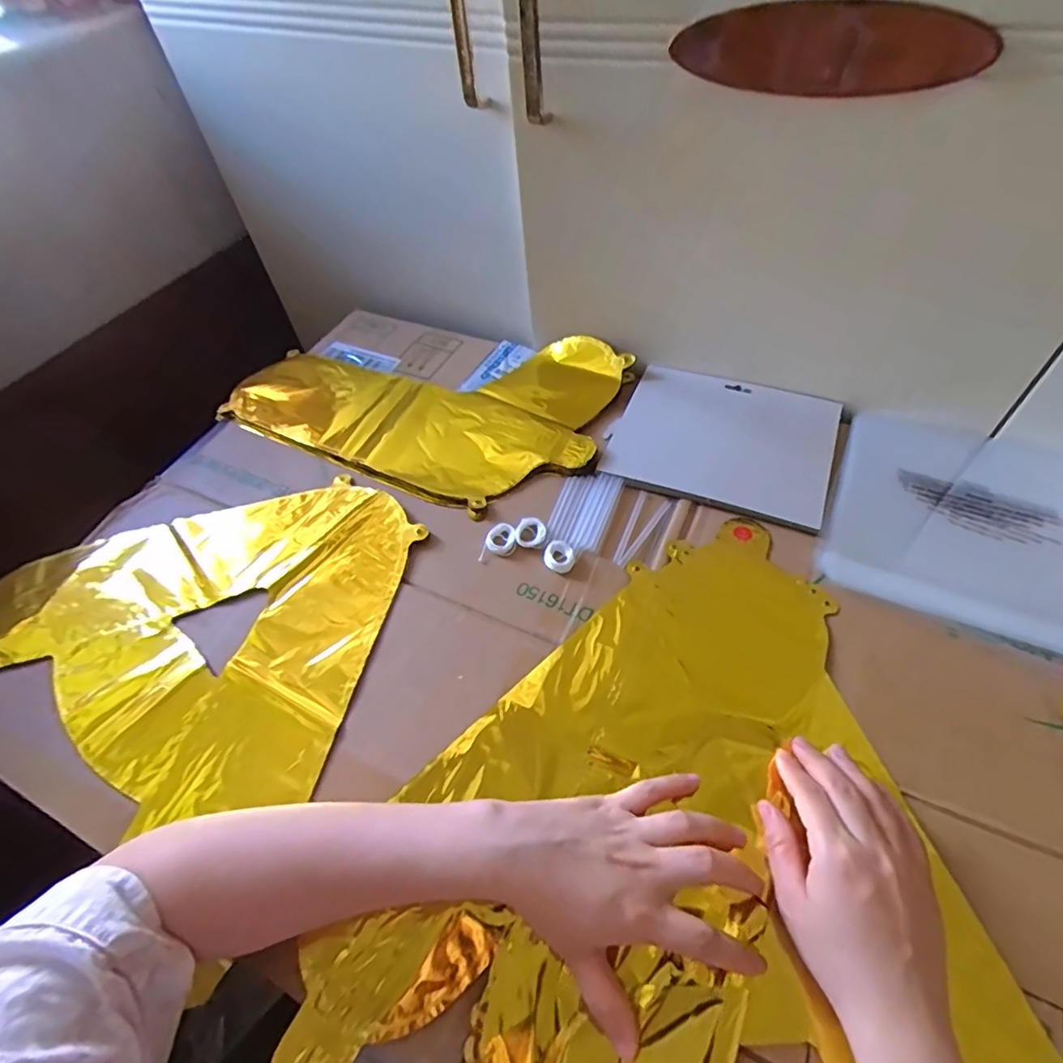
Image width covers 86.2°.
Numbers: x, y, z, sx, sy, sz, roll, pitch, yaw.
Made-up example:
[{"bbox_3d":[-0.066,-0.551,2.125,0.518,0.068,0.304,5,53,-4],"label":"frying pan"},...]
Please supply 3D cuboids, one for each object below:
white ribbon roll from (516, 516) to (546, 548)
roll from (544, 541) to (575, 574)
[{"bbox_3d":[-0.001,0.000,0.479,0.025,0.005,0.030,-6,53,0],"label":"white ribbon roll"},{"bbox_3d":[0.023,0.021,0.463,0.025,0.006,0.027,-2,53,3],"label":"roll"}]

